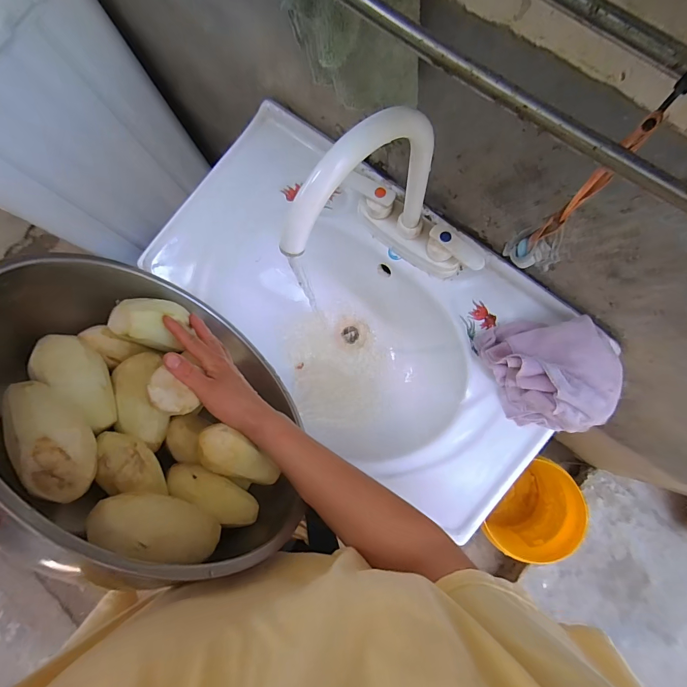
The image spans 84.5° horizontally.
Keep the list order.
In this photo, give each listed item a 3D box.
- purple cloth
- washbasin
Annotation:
[{"bbox_3d":[0.274,0.039,0.489,0.168,0.059,0.139,-3,82,5],"label":"purple cloth"},{"bbox_3d":[0.040,-0.037,0.608,0.588,0.161,0.332,39,87,9],"label":"washbasin"}]

